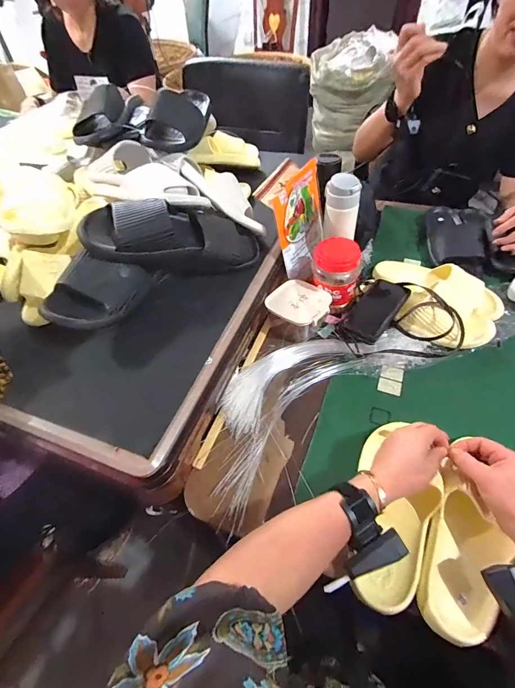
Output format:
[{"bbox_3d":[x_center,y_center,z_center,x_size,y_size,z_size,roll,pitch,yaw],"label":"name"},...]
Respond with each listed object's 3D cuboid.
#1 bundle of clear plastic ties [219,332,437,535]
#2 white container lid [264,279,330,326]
[{"bbox_3d":[0.087,0.072,0.595,0.444,0.039,0.195,-32,56,-22],"label":"bundle of clear plastic ties"},{"bbox_3d":[0.083,-0.084,0.669,0.115,0.010,0.111,34,59,26],"label":"white container lid"}]

